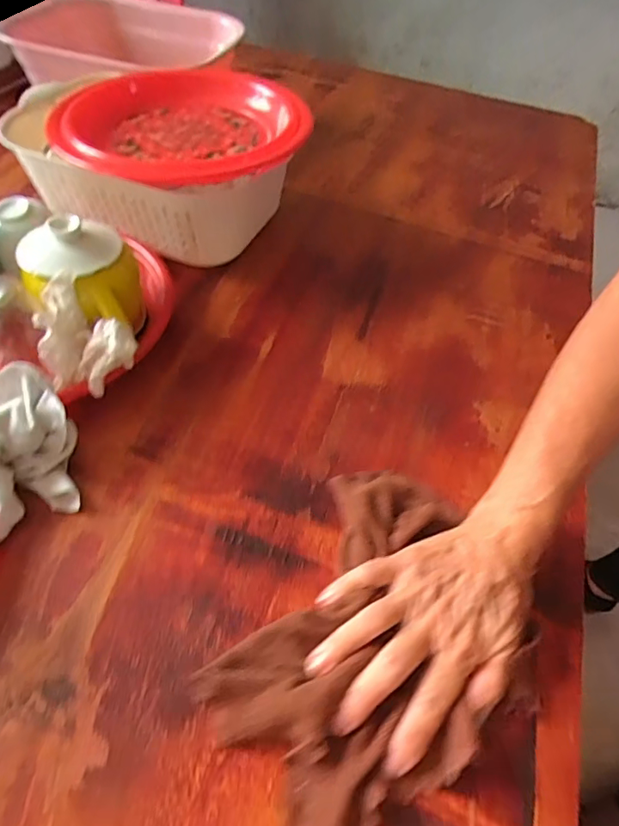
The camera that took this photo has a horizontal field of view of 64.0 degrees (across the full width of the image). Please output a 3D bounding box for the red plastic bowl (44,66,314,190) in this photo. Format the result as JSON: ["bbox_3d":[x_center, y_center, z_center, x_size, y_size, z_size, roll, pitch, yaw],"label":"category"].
[{"bbox_3d":[-0.139,-0.307,0.516,0.250,0.039,0.278,-33,63,-26],"label":"red plastic bowl"}]

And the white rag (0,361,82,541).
[{"bbox_3d":[-0.210,0.026,0.362,0.069,0.063,0.107,-14,56,-16],"label":"white rag"}]

